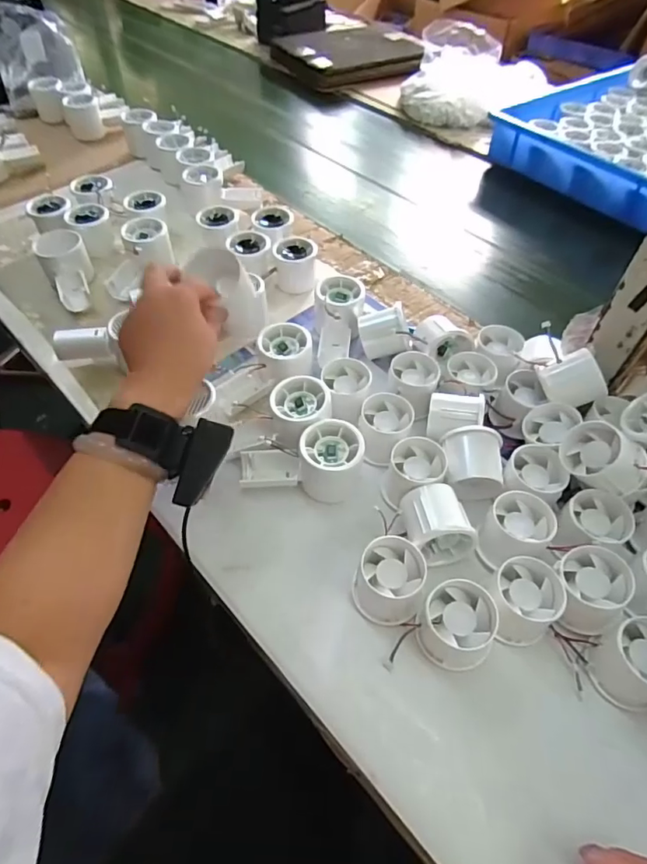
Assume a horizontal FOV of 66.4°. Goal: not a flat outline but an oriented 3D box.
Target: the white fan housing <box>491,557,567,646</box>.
[{"bbox_3d":[0.157,0.135,0.391,0.052,0.047,0.053,1,53,-1],"label":"white fan housing"}]

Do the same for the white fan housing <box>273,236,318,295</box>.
[{"bbox_3d":[-0.037,-0.217,0.647,0.056,0.047,0.059,6,53,2],"label":"white fan housing"}]

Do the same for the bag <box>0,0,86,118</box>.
[{"bbox_3d":[-0.540,-0.689,0.934,0.151,0.158,0.107,-3,53,-4],"label":"bag"}]

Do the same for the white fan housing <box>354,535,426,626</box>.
[{"bbox_3d":[0.053,0.123,0.403,0.052,0.053,0.055,1,53,-1],"label":"white fan housing"}]

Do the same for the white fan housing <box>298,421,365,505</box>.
[{"bbox_3d":[0.007,0.026,0.457,0.055,0.054,0.054,1,53,-1],"label":"white fan housing"}]

